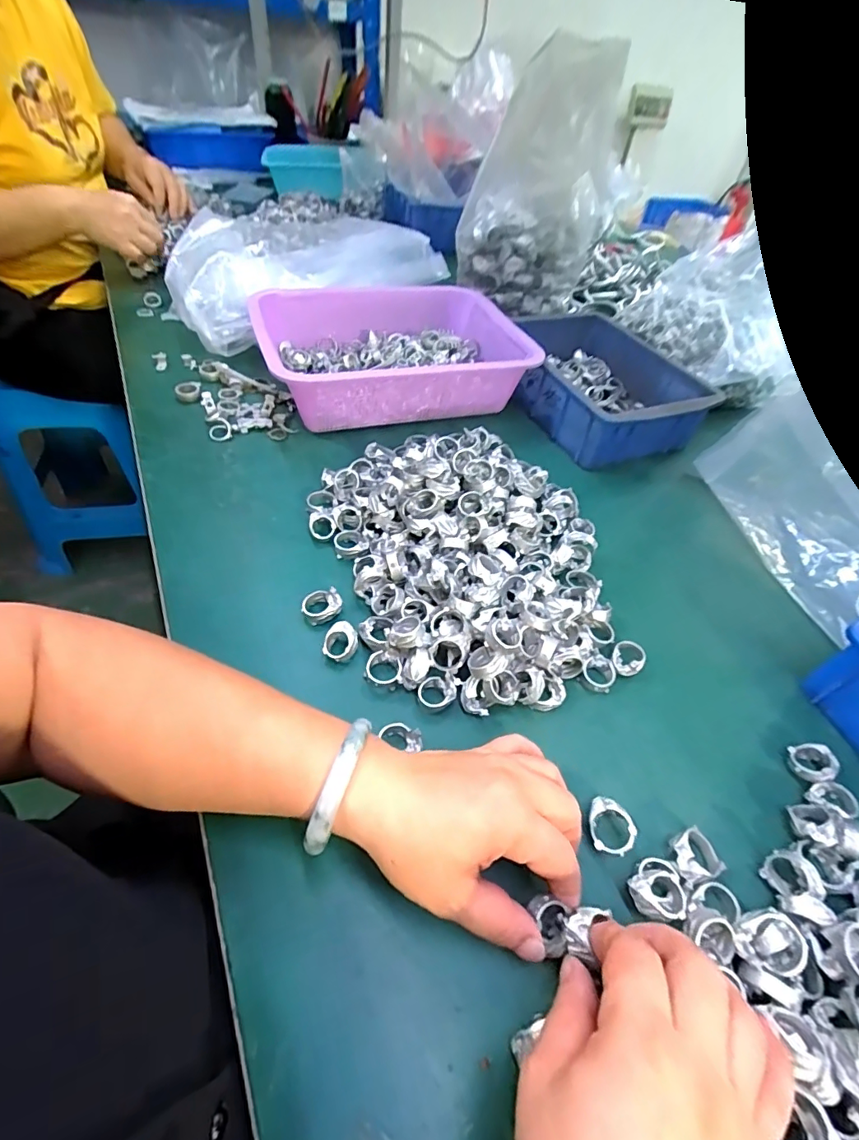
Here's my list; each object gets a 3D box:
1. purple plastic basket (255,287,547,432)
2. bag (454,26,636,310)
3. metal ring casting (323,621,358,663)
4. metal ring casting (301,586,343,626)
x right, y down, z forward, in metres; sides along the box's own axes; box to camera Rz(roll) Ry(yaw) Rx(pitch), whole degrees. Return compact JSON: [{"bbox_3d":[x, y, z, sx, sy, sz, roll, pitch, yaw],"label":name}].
[{"bbox_3d":[-0.042,-0.265,0.588,0.308,0.075,0.238,-18,53,-20],"label":"purple plastic basket"},{"bbox_3d":[0.171,-0.536,0.674,0.177,0.260,0.248,22,50,11],"label":"bag"},{"bbox_3d":[-0.064,0.053,0.353,0.023,0.017,0.026,15,49,7],"label":"metal ring casting"},{"bbox_3d":[-0.082,0.028,0.373,0.030,0.019,0.023,-14,52,-18],"label":"metal ring casting"}]

